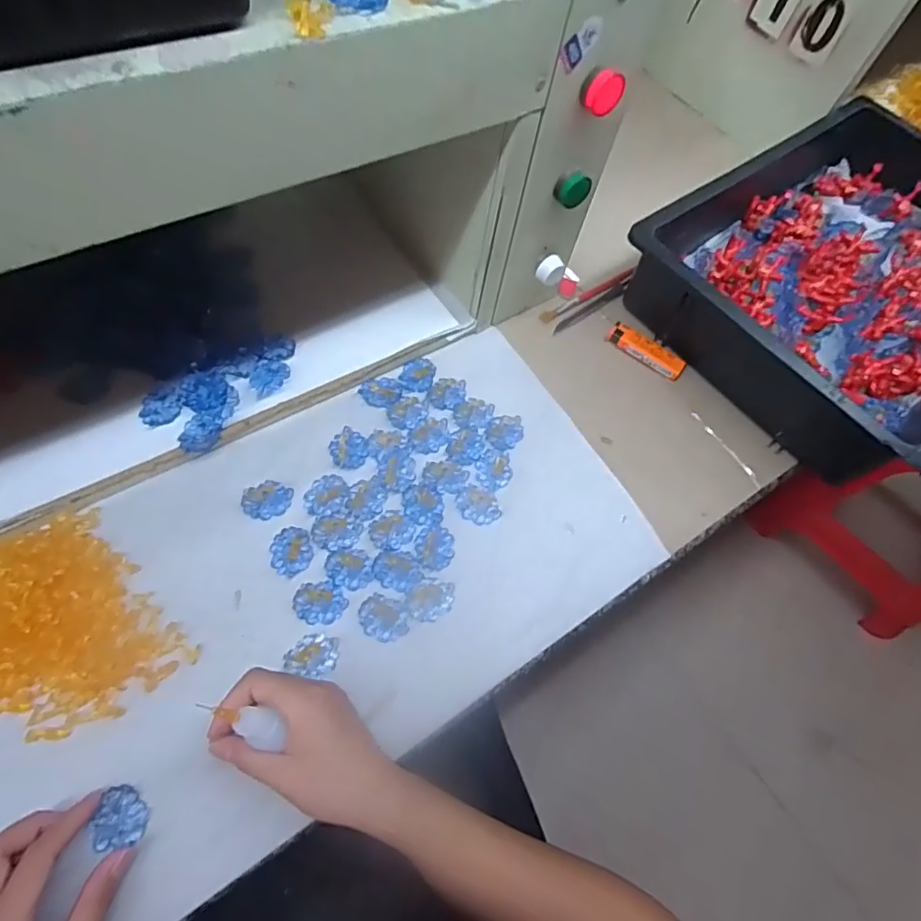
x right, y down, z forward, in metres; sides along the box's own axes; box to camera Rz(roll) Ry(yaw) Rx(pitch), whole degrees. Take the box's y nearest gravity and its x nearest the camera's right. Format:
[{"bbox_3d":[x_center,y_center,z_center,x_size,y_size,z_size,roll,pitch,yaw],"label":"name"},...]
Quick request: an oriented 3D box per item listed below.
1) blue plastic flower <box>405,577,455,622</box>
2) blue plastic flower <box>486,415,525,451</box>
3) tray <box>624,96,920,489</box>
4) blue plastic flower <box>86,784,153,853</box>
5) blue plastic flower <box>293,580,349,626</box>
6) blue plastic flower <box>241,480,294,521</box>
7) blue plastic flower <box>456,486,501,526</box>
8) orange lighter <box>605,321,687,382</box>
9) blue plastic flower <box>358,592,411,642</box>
[{"bbox_3d":[-0.023,0.105,0.430,0.039,0.004,0.030,-37,69,-21],"label":"blue plastic flower"},{"bbox_3d":[0.040,-0.027,0.507,0.030,0.004,0.039,39,66,17],"label":"blue plastic flower"},{"bbox_3d":[0.420,-0.203,0.588,0.443,0.093,0.305,-37,69,-20],"label":"tray"},{"bbox_3d":[-0.201,0.213,0.337,0.028,0.004,0.032,23,52,-30],"label":"blue plastic flower"},{"bbox_3d":[-0.104,0.105,0.418,0.037,0.005,0.031,-5,62,-6],"label":"blue plastic flower"},{"bbox_3d":[-0.154,0.032,0.450,0.038,0.005,0.031,-24,65,-15],"label":"blue plastic flower"},{"bbox_3d":[0.015,0.038,0.471,0.038,0.004,0.030,20,62,8],"label":"blue plastic flower"},{"bbox_3d":[0.186,-0.109,0.564,0.080,0.008,0.027,33,84,8],"label":"orange lighter"},{"bbox_3d":[-0.057,0.118,0.420,0.038,0.005,0.031,16,62,6],"label":"blue plastic flower"}]

